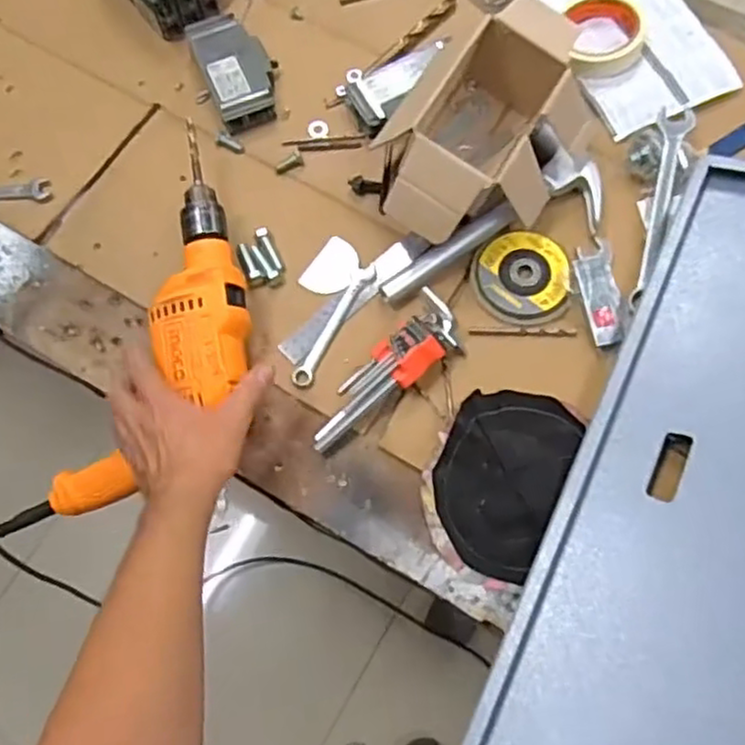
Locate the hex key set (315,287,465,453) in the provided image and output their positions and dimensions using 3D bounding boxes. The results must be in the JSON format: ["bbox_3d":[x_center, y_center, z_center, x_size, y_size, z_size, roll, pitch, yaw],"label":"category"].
[{"bbox_3d":[0.012,0.003,0.645,0.058,0.034,0.170,42,77,14],"label":"hex key set"}]

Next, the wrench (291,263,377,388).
[{"bbox_3d":[-0.035,-0.047,0.683,0.019,0.008,0.136,28,75,10],"label":"wrench"}]

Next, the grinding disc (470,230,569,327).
[{"bbox_3d":[0.140,-0.088,0.687,0.089,0.011,0.089,-1,72,2],"label":"grinding disc"}]

